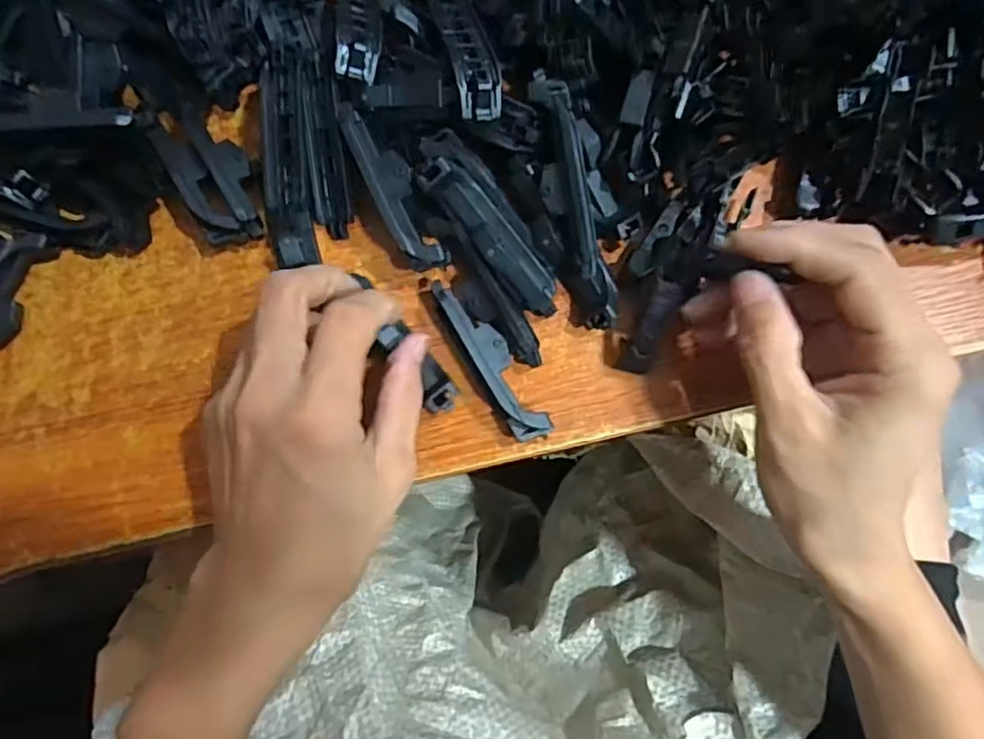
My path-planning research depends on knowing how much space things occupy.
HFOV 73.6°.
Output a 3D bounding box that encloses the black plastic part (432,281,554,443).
[{"bbox_3d":[0.000,-0.003,0.267,0.017,0.017,0.071,-29,82,-2],"label":"black plastic part"}]

